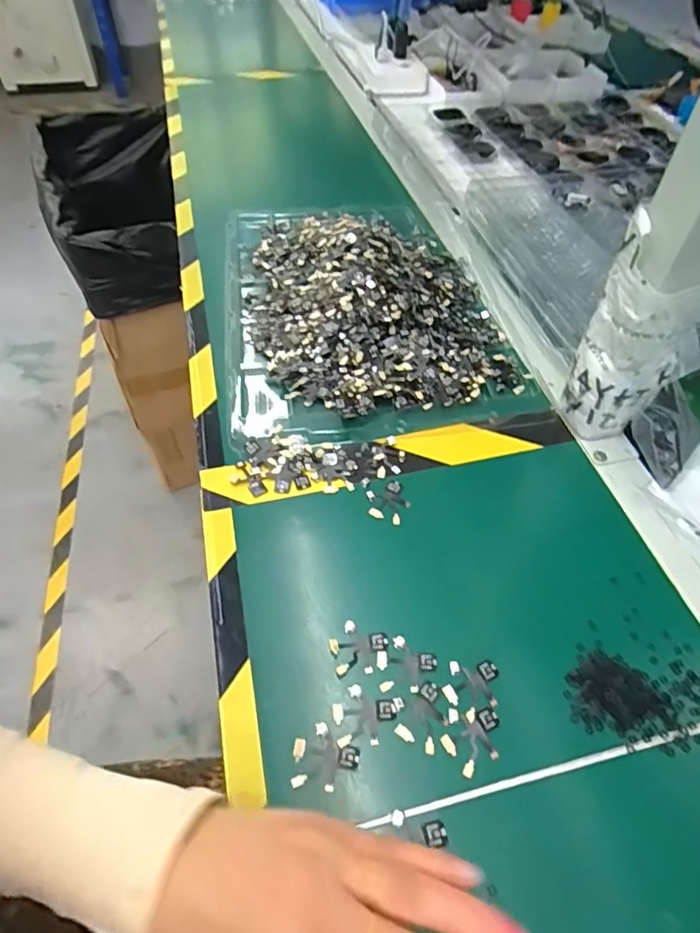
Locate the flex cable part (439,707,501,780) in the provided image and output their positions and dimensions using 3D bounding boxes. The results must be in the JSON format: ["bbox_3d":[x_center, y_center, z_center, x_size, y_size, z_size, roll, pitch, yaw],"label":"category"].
[{"bbox_3d":[0.070,0.150,0.296,0.036,0.004,0.025,-34,60,-24],"label":"flex cable part"}]

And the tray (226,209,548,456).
[{"bbox_3d":[0.008,-0.177,0.531,0.252,0.033,0.359,-7,52,-6],"label":"tray"}]

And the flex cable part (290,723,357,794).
[{"bbox_3d":[-0.013,0.156,0.289,0.035,0.004,0.031,5,52,3],"label":"flex cable part"}]

